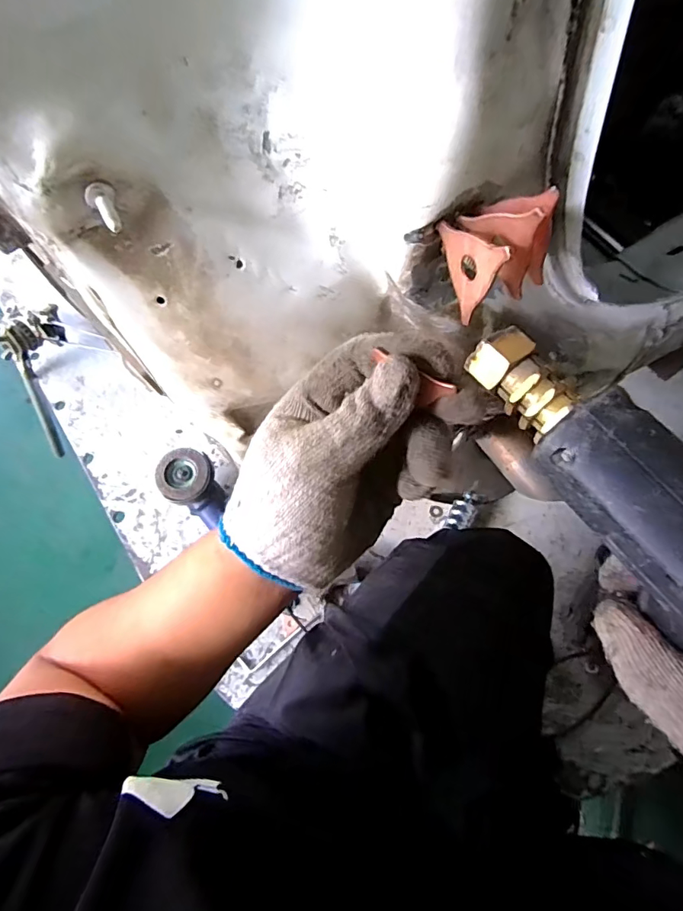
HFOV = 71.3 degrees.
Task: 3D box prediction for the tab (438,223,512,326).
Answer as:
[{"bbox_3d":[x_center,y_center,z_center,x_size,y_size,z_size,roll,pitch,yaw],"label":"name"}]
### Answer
[{"bbox_3d":[0.052,-0.083,0.203,0.009,0.040,0.037,-21,71,-5],"label":"tab"}]

